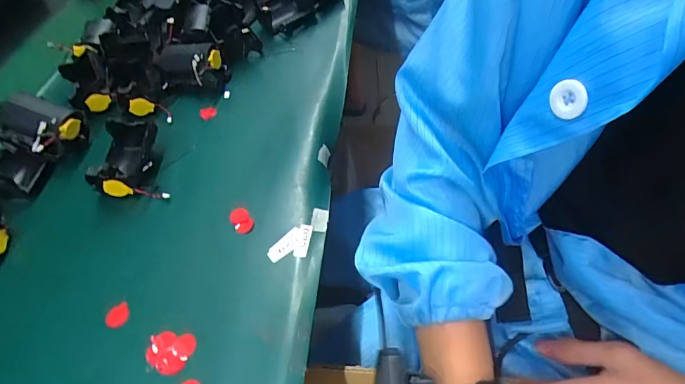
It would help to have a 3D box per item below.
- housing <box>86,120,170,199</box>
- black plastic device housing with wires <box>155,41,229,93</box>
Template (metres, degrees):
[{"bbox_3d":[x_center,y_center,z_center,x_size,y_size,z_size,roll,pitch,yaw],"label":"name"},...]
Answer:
[{"bbox_3d":[-0.200,-0.035,0.384,0.064,0.037,0.091,-11,51,-3],"label":"housing"},{"bbox_3d":[-0.173,-0.141,0.465,0.079,0.043,0.051,9,53,13],"label":"black plastic device housing with wires"}]

